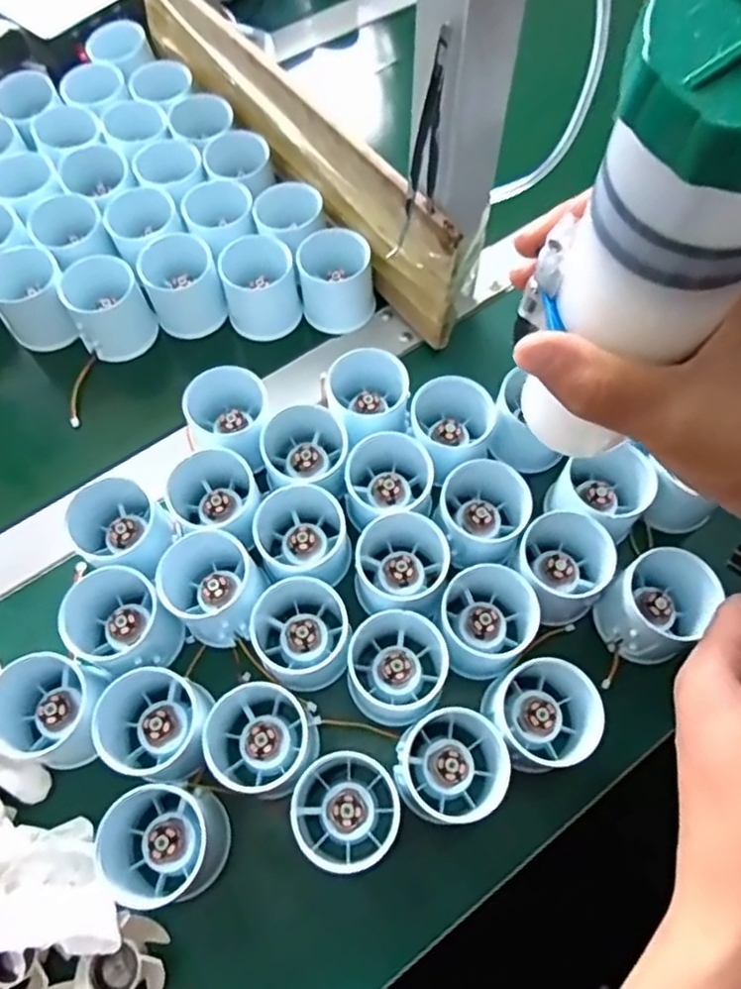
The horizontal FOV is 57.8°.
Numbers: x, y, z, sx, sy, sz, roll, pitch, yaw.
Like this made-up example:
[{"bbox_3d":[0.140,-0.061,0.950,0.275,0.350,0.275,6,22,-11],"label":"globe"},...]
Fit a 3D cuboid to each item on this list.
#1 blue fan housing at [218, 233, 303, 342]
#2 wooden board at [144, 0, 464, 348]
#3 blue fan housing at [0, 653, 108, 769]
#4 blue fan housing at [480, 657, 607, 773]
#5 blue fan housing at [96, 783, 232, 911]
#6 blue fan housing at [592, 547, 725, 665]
[{"bbox_3d":[-0.079,-0.148,0.488,0.053,0.048,0.061,-11,64,-4],"label":"blue fan housing"},{"bbox_3d":[-0.069,-0.275,0.501,0.016,0.096,0.400,-34,68,-14],"label":"wooden board"},{"bbox_3d":[-0.173,0.116,0.363,0.052,0.055,0.050,0,64,1],"label":"blue fan housing"},{"bbox_3d":[0.093,0.115,0.357,0.052,0.048,0.055,0,64,1],"label":"blue fan housing"},{"bbox_3d":[-0.102,0.175,0.340,0.051,0.050,0.056,0,64,1],"label":"blue fan housing"},{"bbox_3d":[0.160,0.062,0.378,0.053,0.047,0.048,-39,69,-16],"label":"blue fan housing"}]

